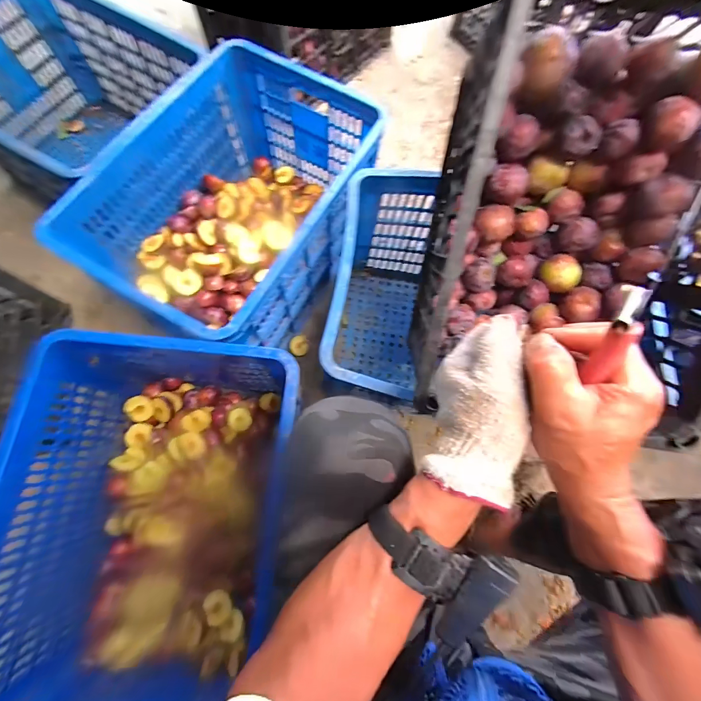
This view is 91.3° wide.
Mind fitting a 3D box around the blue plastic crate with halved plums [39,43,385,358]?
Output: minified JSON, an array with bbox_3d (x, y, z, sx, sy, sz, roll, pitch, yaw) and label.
[{"bbox_3d":[-0.218,-0.279,0.712,0.380,0.257,0.548,28,72,8],"label":"blue plastic crate with halved plums"}]

